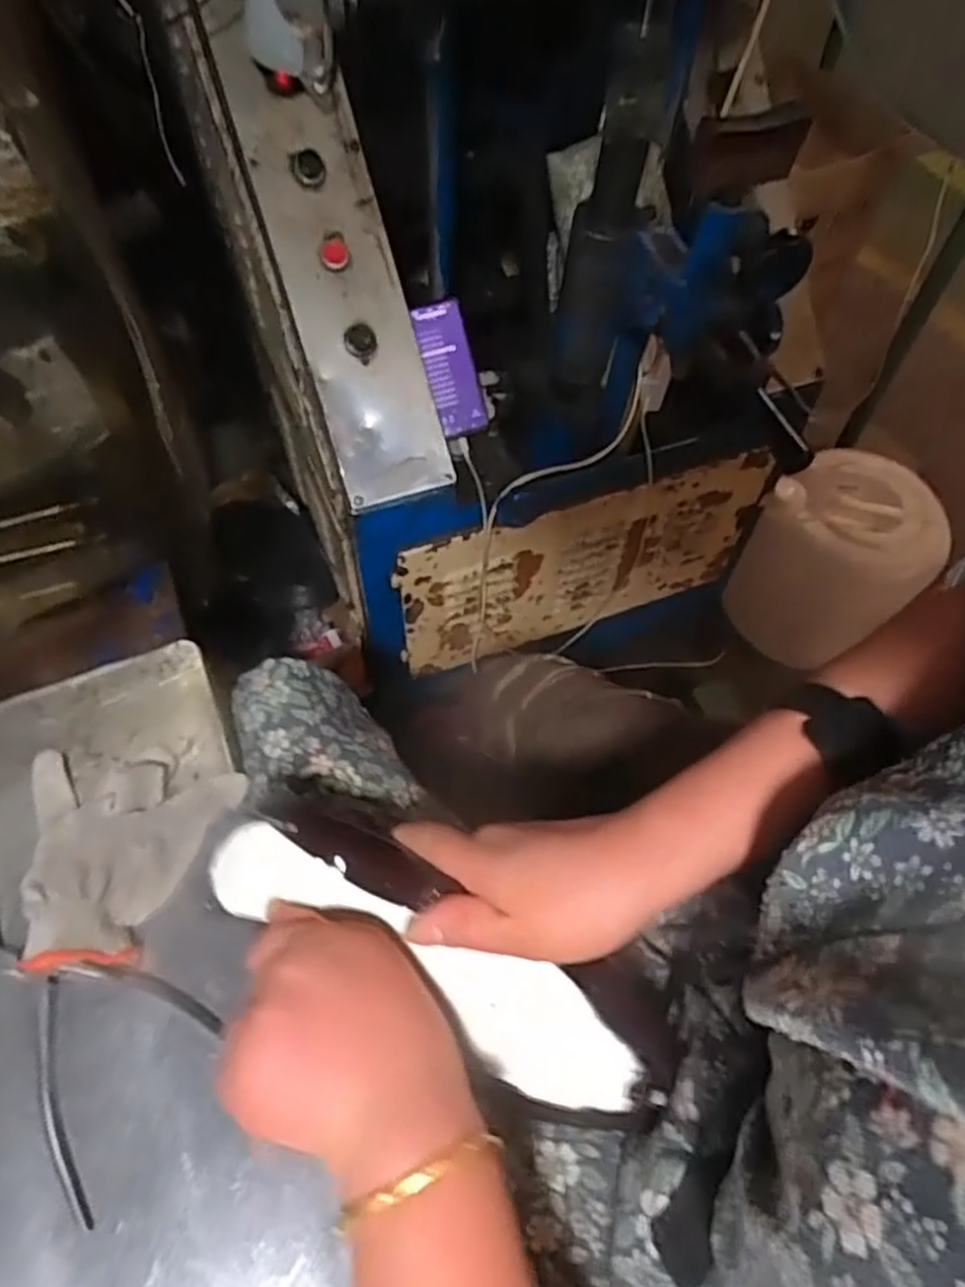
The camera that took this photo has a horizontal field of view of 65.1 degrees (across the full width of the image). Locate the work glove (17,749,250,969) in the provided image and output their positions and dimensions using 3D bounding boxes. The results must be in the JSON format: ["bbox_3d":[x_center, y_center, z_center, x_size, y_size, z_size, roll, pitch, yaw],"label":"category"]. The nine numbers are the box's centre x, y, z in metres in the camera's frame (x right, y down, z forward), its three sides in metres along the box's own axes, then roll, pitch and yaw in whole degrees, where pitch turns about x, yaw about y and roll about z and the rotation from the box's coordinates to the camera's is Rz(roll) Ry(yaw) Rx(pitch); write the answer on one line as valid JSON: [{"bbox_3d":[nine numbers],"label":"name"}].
[{"bbox_3d":[-0.244,0.138,0.489,0.143,0.024,0.133,5,57,2],"label":"work glove"}]

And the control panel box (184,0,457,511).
[{"bbox_3d":[-0.186,-0.495,0.767,0.132,0.704,0.145,-23,19,-15],"label":"control panel box"}]

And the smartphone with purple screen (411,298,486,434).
[{"bbox_3d":[-0.035,-0.331,0.912,0.074,0.148,0.014,-25,21,-30],"label":"smartphone with purple screen"}]

